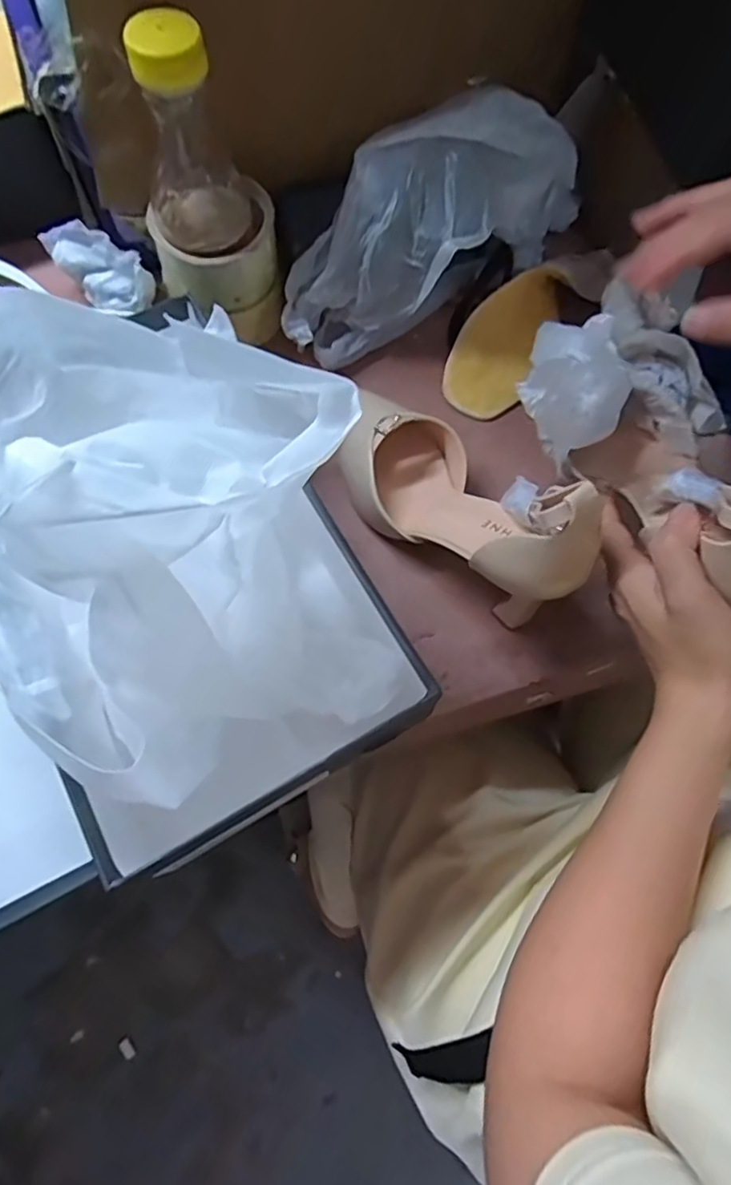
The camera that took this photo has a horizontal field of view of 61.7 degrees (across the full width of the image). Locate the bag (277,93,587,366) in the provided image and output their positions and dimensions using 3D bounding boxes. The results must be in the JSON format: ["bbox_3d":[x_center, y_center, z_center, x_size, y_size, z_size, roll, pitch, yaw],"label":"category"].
[{"bbox_3d":[0.050,-0.250,0.435,0.221,0.137,0.070,-13,72,-7],"label":"bag"}]

